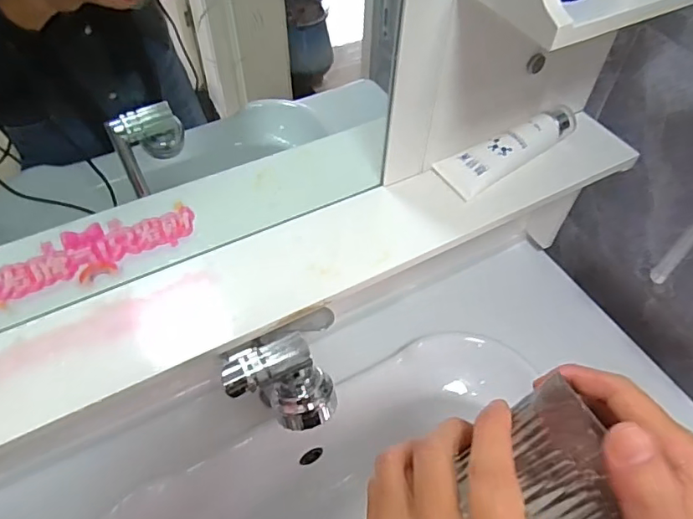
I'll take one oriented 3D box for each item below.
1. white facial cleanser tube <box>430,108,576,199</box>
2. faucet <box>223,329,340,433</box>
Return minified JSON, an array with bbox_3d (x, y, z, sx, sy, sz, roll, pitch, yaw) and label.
[{"bbox_3d":[0.173,-0.125,0.576,0.159,0.035,0.054,-28,59,-22],"label":"white facial cleanser tube"},{"bbox_3d":[-0.047,0.093,0.390,0.072,0.054,0.054,-18,55,-15],"label":"faucet"}]

